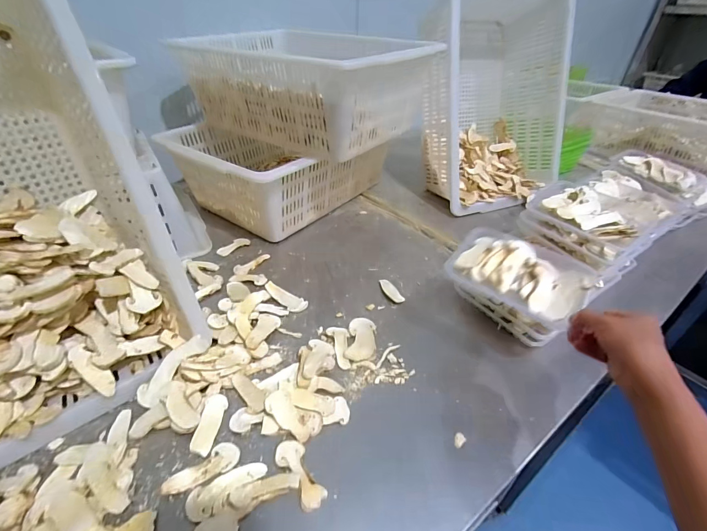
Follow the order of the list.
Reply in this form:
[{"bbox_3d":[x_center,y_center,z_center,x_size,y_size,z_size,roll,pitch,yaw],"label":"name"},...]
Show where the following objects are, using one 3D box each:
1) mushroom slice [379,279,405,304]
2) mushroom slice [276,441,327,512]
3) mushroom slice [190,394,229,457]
[{"bbox_3d":[0.071,0.048,0.661,0.028,0.005,0.070,-15,40,-22],"label":"mushroom slice"},{"bbox_3d":[-0.062,0.244,0.407,0.032,0.007,0.082,-22,43,-29],"label":"mushroom slice"},{"bbox_3d":[-0.187,0.205,0.450,0.028,0.004,0.077,18,39,-14],"label":"mushroom slice"}]

